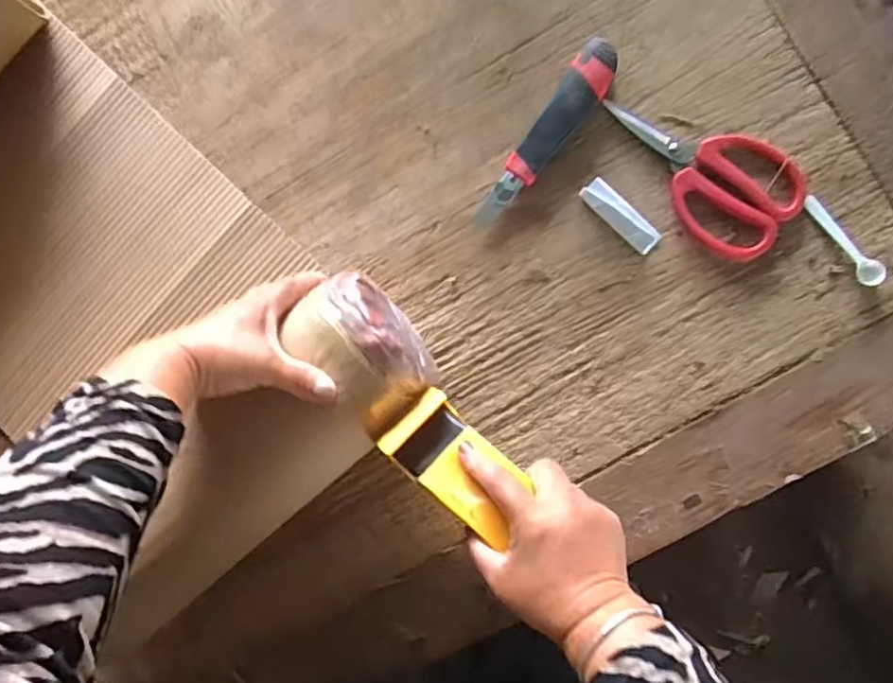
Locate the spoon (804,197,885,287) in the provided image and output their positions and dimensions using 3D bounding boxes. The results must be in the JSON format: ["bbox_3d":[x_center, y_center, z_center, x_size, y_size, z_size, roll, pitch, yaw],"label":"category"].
[{"bbox_3d":[0.337,-0.085,0.524,0.023,0.010,0.091,-41,86,6],"label":"spoon"}]

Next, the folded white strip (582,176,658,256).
[{"bbox_3d":[0.156,-0.112,0.544,0.079,0.016,0.025,45,96,4],"label":"folded white strip"}]

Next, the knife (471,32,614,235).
[{"bbox_3d":[0.091,-0.179,0.548,0.039,0.023,0.187,36,95,5],"label":"knife"}]

